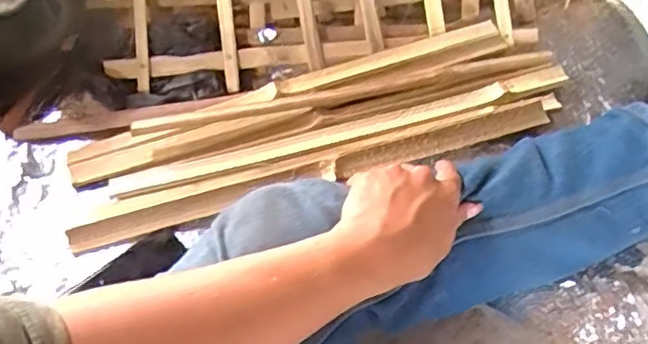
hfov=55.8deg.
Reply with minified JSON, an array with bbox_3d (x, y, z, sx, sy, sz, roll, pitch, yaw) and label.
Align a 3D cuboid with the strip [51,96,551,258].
[{"bbox_3d":[0.002,-0.002,0.640,0.530,0.008,0.033,-14,51,-9],"label":"strip"}]

